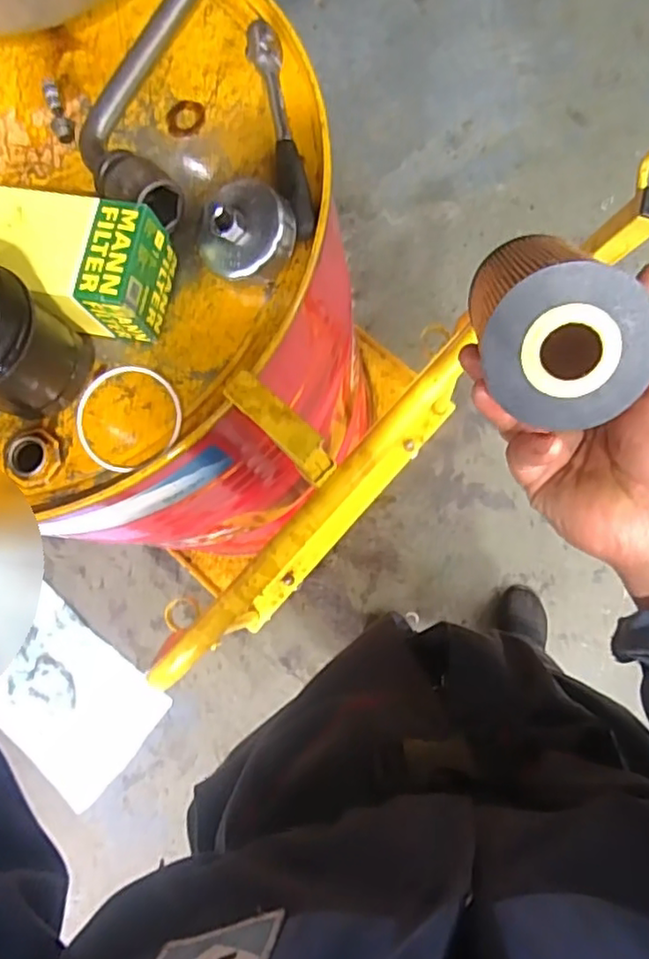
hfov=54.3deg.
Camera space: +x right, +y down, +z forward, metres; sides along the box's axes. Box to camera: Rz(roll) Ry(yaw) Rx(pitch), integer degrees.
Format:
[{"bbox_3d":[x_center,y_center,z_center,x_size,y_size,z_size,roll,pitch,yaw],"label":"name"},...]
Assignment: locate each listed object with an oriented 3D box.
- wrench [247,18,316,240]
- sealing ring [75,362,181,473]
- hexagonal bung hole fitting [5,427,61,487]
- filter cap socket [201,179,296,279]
[{"bbox_3d":[-0.034,-0.288,0.519,0.028,0.022,0.194,-14,81,4],"label":"wrench"},{"bbox_3d":[-0.157,-0.049,0.510,0.089,0.009,0.087,-2,76,8],"label":"sealing ring"},{"bbox_3d":[-0.237,-0.018,0.515,0.041,0.017,0.046,-6,82,6],"label":"hexagonal bung hole fitting"},{"bbox_3d":[-0.060,-0.193,0.501,0.069,0.058,0.067,-1,82,6],"label":"filter cap socket"}]

